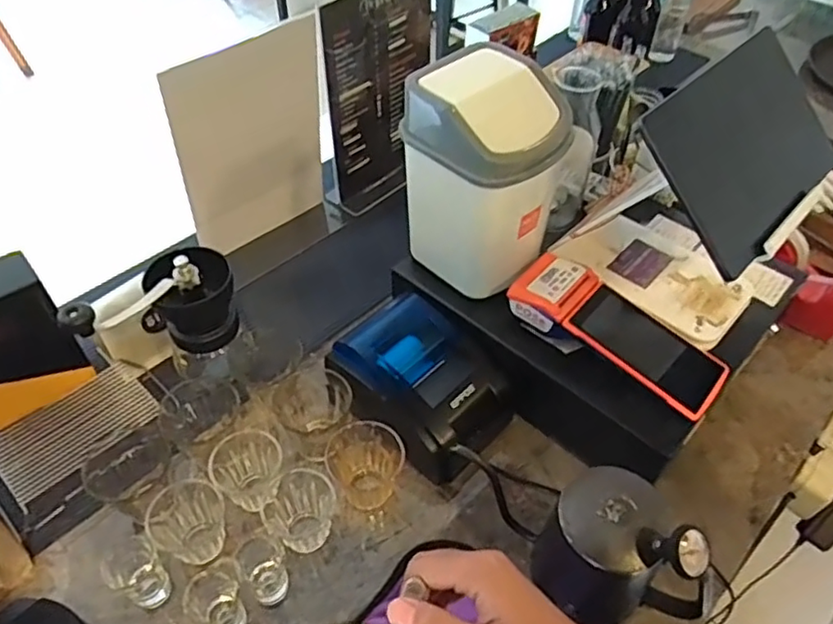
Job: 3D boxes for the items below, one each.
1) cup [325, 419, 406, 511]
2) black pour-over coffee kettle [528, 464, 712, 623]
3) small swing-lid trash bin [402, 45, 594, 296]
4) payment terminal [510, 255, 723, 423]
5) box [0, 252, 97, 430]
[{"bbox_3d":[-0.056,0.157,0.646,0.082,0.078,0.066,36,56,27],"label":"cup"},{"bbox_3d":[0.169,0.213,0.536,0.088,0.157,0.128,-25,53,-22],"label":"black pour-over coffee kettle"},{"bbox_3d":[0.071,-0.139,0.656,0.119,0.216,0.135,-35,57,-28],"label":"small swing-lid trash bin"},{"bbox_3d":[0.205,0.018,0.647,0.222,0.054,0.089,31,54,24],"label":"payment terminal"},{"bbox_3d":[-0.440,0.033,0.672,0.120,0.156,0.065,-36,58,-29],"label":"box"}]

